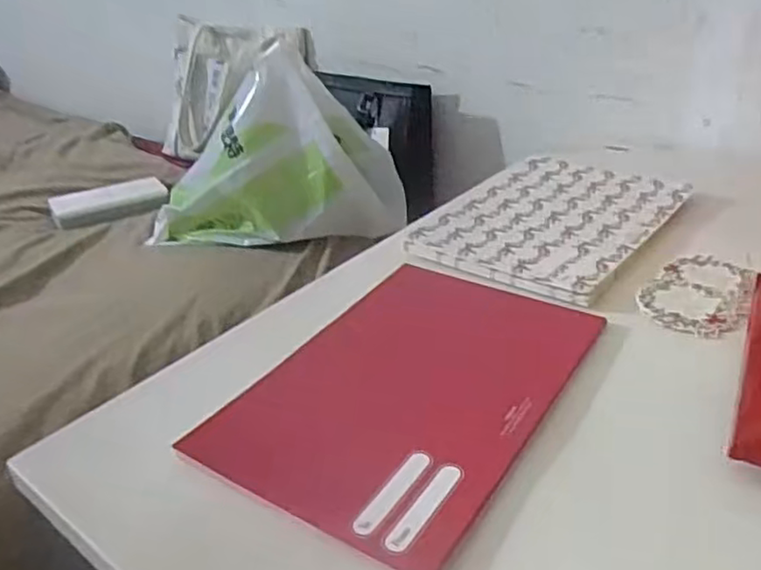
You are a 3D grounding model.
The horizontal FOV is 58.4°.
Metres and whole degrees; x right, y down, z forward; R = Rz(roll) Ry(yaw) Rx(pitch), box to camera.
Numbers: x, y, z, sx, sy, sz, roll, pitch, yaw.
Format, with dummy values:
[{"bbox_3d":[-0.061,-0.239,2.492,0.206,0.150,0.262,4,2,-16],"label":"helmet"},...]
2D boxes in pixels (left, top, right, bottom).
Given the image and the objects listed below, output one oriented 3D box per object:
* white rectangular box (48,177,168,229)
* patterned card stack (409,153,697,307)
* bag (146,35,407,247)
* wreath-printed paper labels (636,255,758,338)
[{"bbox_3d":[-0.409,-0.128,1.034,0.165,0.032,0.054,-18,33,-27],"label":"white rectangular box"},{"bbox_3d":[0.161,-0.063,0.644,0.181,0.017,0.264,18,34,31],"label":"patterned card stack"},{"bbox_3d":[-0.136,-0.159,0.854,0.334,0.225,0.103,-4,29,-4],"label":"bag"},{"bbox_3d":[0.249,0.003,0.530,0.073,0.004,0.126,20,35,34],"label":"wreath-printed paper labels"}]

